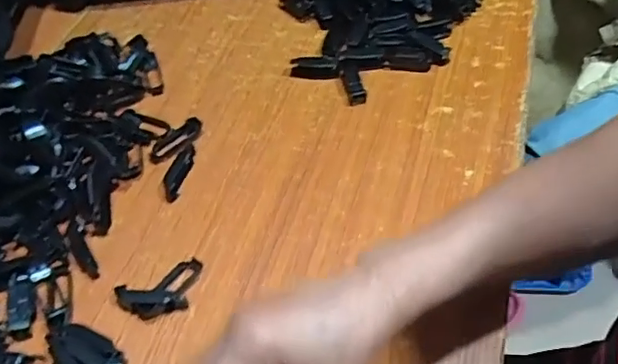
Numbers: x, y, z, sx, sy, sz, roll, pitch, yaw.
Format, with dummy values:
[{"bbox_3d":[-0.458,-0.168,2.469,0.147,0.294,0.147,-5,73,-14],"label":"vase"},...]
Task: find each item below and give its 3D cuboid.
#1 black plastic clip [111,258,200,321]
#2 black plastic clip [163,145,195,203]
[{"bbox_3d":[-0.109,0.082,0.431,0.065,0.017,0.034,-25,53,-15],"label":"black plastic clip"},{"bbox_3d":[-0.115,-0.009,0.505,0.016,0.016,0.057,3,51,8],"label":"black plastic clip"}]

